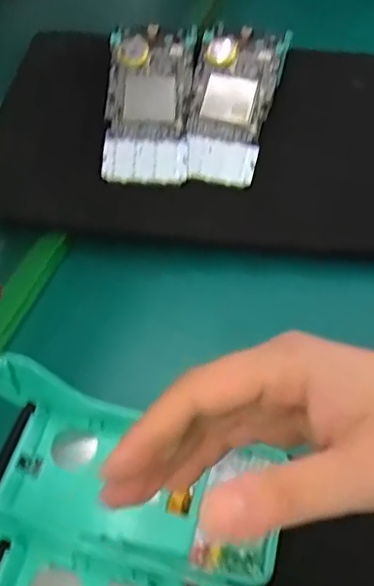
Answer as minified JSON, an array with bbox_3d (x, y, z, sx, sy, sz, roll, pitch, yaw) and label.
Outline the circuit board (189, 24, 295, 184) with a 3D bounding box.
[{"bbox_3d":[0.035,-0.153,0.503,0.068,0.024,0.140,9,73,13],"label":"circuit board"}]

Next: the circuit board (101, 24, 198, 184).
[{"bbox_3d":[-0.030,-0.153,0.499,0.067,0.010,0.138,3,75,-3],"label":"circuit board"}]

